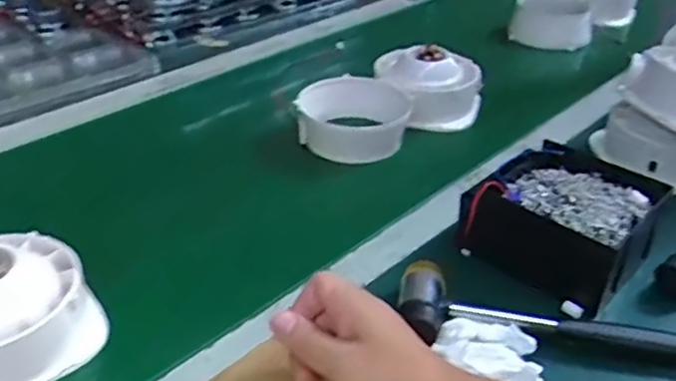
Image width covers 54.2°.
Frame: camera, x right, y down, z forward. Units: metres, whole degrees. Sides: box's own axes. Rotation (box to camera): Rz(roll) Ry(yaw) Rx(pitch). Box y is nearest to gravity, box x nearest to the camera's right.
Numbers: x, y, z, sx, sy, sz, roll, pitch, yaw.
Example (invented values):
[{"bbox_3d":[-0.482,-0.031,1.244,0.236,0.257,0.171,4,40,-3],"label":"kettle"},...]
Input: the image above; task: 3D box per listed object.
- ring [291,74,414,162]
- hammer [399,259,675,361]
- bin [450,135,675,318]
[{"bbox_3d":[0.014,-0.086,0.786,0.138,0.064,0.133,1,35,-1],"label":"ring"},{"bbox_3d":[0.171,0.097,0.506,0.246,0.032,0.076,4,34,3],"label":"hammer"},{"bbox_3d":[0.196,0.026,0.581,0.140,0.066,0.138,-27,44,-36],"label":"bin"}]

